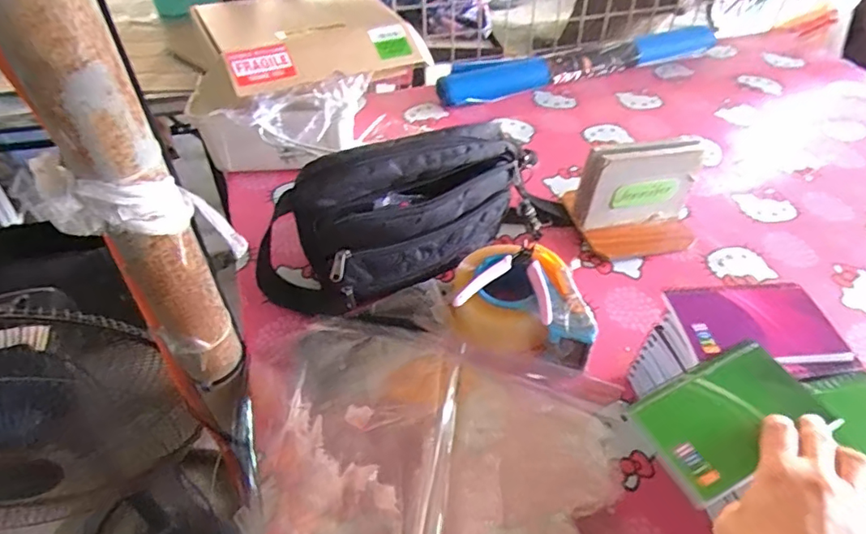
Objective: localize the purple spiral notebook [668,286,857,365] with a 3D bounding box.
[{"bbox_3d":[0.280,0.047,0.460,0.129,0.011,0.081,-3,47,-3],"label":"purple spiral notebook"}]

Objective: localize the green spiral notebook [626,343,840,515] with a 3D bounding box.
[{"bbox_3d":[0.218,0.110,0.395,0.130,0.016,0.079,-21,50,-19],"label":"green spiral notebook"}]

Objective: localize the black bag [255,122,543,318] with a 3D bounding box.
[{"bbox_3d":[-0.027,-0.052,0.605,0.348,0.178,0.098,-17,49,-15],"label":"black bag"}]

